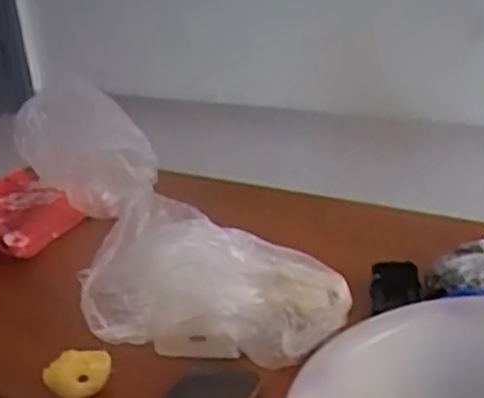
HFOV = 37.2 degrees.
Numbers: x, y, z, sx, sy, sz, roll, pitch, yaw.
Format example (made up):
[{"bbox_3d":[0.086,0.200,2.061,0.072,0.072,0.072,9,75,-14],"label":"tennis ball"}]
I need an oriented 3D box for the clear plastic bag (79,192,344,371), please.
[{"bbox_3d":[-0.020,0.091,0.690,0.260,0.116,0.069,14,17,-19],"label":"clear plastic bag"}]

